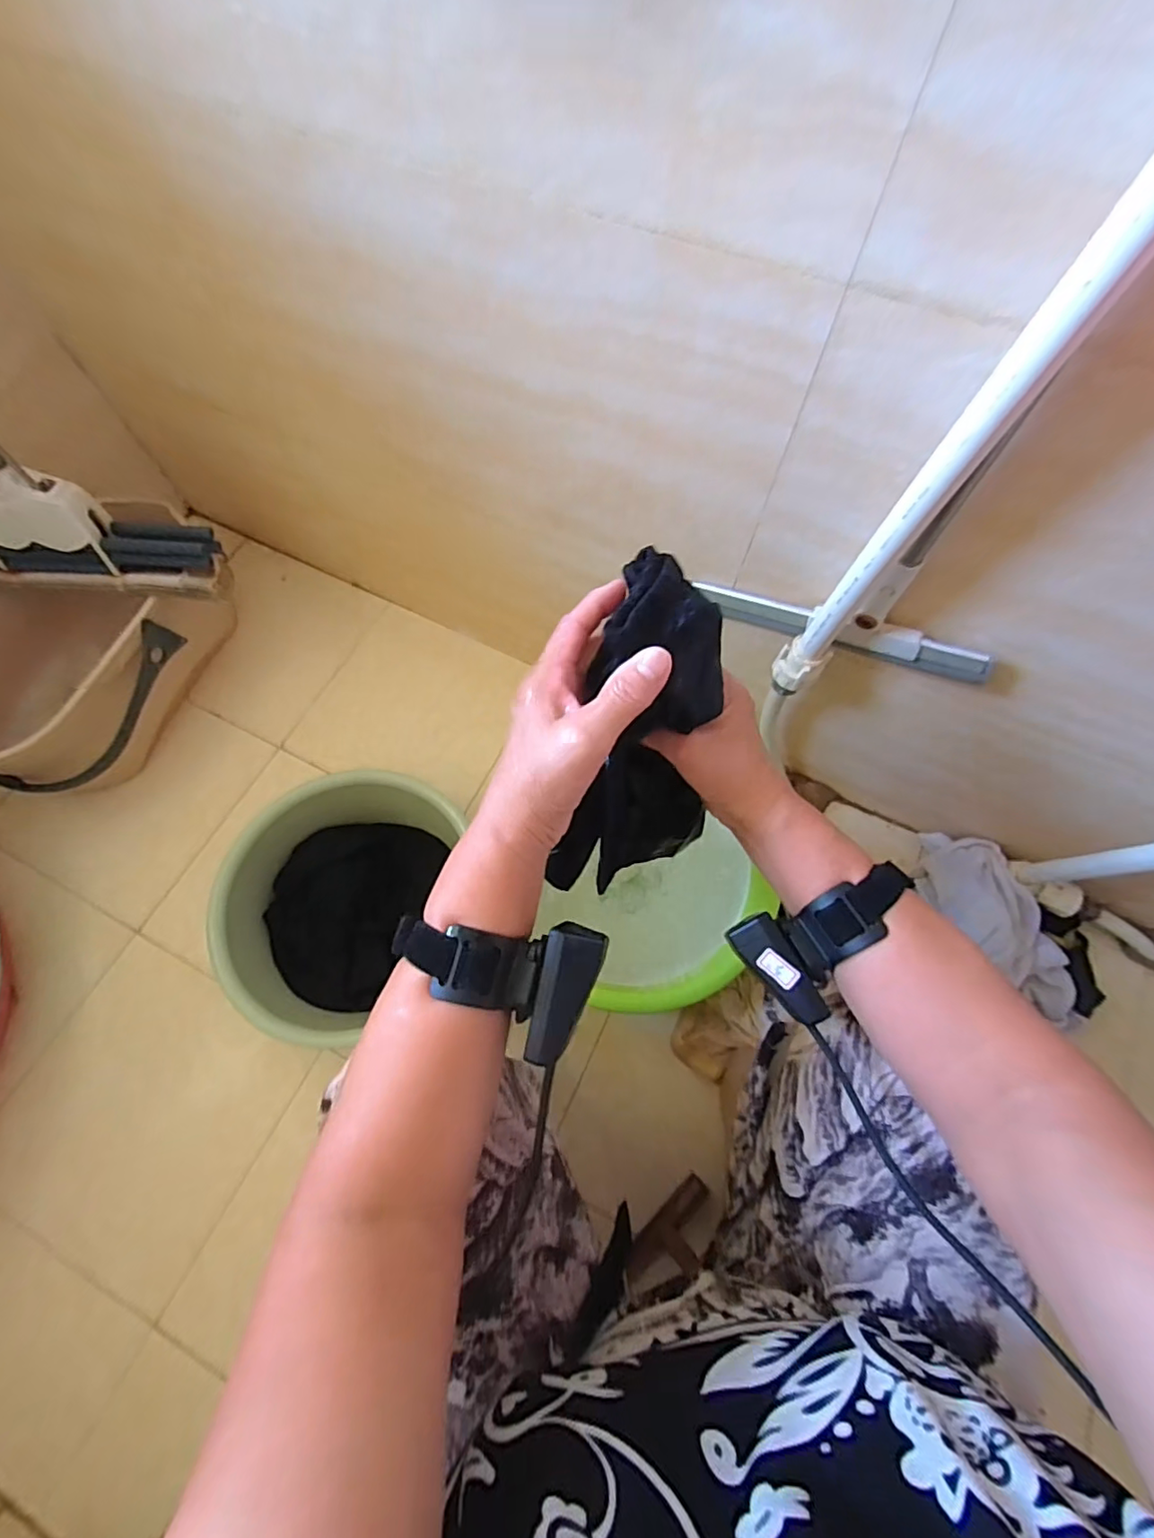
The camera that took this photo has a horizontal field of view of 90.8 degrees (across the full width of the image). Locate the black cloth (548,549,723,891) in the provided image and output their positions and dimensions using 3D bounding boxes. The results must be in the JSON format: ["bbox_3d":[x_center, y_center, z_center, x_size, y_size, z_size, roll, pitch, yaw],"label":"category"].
[{"bbox_3d":[0.046,-0.006,0.386,0.108,0.247,0.084,4,44,-1],"label":"black cloth"}]

